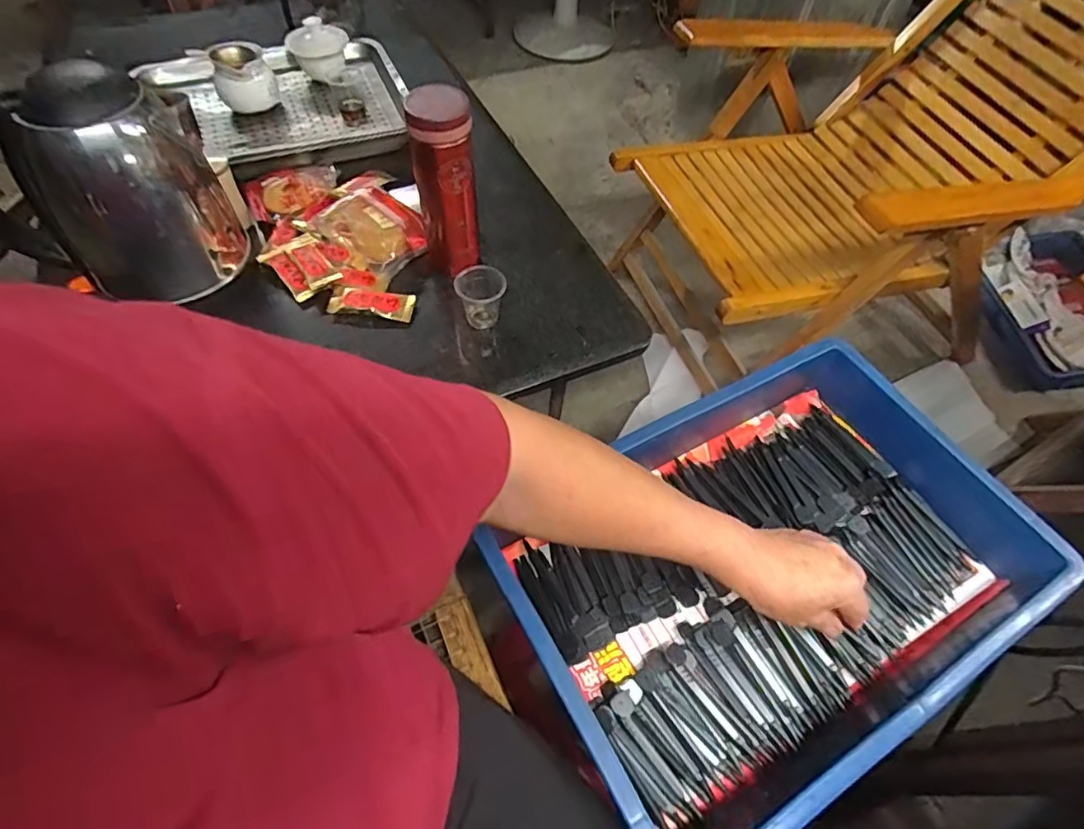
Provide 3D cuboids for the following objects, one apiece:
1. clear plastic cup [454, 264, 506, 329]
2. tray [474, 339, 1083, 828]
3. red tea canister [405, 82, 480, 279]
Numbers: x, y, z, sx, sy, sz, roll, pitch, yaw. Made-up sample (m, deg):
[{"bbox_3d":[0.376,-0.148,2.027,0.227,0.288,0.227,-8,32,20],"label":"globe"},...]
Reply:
[{"bbox_3d":[-0.065,-0.122,0.603,0.052,0.061,0.046,0,57,-4],"label":"clear plastic cup"},{"bbox_3d":[0.200,0.125,0.490,0.442,0.083,0.288,-24,62,-18],"label":"tray"},{"bbox_3d":[-0.100,-0.237,0.585,0.059,0.196,0.066,-9,58,-9],"label":"red tea canister"}]

